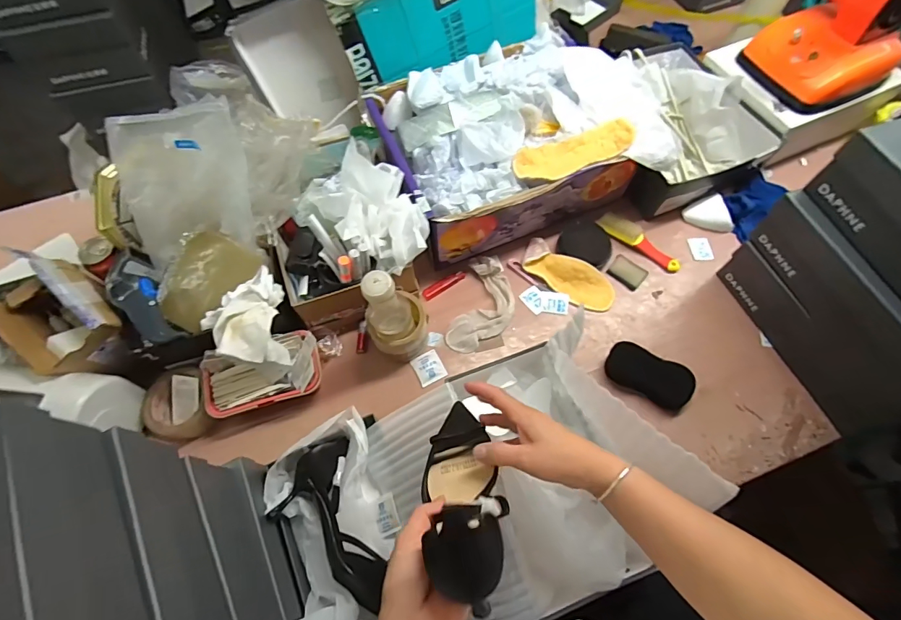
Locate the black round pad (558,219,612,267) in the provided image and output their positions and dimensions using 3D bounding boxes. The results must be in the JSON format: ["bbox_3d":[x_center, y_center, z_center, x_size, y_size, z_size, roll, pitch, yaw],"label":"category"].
[{"bbox_3d":[0.239,-0.117,0.750,0.090,0.016,0.078,33,83,5],"label":"black round pad"}]

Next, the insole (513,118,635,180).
[{"bbox_3d":[0.194,-0.247,0.679,0.198,0.028,0.076,-16,66,-6],"label":"insole"}]

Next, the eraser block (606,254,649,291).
[{"bbox_3d":[0.308,-0.066,0.749,0.057,0.008,0.045,35,70,15],"label":"eraser block"}]

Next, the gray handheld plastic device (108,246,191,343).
[{"bbox_3d":[-0.410,-0.010,0.582,0.065,0.047,0.142,-41,71,-16],"label":"gray handheld plastic device"}]

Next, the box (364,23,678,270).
[{"bbox_3d":[0.106,-0.292,0.751,0.409,0.161,0.331,-21,67,-9],"label":"box"}]

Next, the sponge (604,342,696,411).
[{"bbox_3d":[0.303,0.101,0.659,0.128,0.040,0.058,27,68,12],"label":"sponge"}]

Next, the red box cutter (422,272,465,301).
[{"bbox_3d":[-0.012,-0.044,0.746,0.080,0.008,0.020,-31,68,-13],"label":"red box cutter"}]

